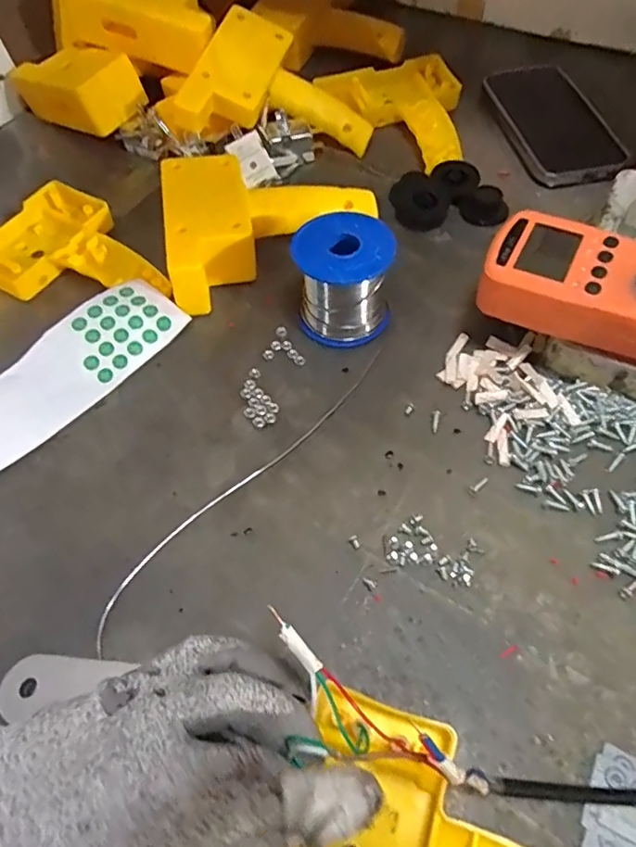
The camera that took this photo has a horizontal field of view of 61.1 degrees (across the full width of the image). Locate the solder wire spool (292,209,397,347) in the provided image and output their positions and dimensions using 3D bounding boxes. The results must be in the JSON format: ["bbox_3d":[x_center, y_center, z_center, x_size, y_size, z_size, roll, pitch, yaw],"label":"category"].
[{"bbox_3d":[0.017,-0.094,0.353,0.059,0.062,0.057,-2,59,3],"label":"solder wire spool"}]

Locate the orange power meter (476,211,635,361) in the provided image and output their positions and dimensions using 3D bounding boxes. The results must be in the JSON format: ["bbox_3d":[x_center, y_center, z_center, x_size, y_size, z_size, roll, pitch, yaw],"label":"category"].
[{"bbox_3d":[0.161,-0.078,0.310,0.124,0.032,0.068,20,62,13],"label":"orange power meter"}]

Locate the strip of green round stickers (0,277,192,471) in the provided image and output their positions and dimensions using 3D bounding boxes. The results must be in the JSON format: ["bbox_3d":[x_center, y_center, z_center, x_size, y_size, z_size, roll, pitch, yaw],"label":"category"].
[{"bbox_3d":[-0.182,-0.017,0.337,0.057,0.020,0.212,40,69,23],"label":"strip of green round stickers"}]

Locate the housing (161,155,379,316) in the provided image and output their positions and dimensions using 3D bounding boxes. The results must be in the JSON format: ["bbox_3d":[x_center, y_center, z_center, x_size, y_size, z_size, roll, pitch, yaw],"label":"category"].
[{"bbox_3d":[-0.055,-0.162,0.408,0.165,0.047,0.112,-33,62,-15],"label":"housing"}]

